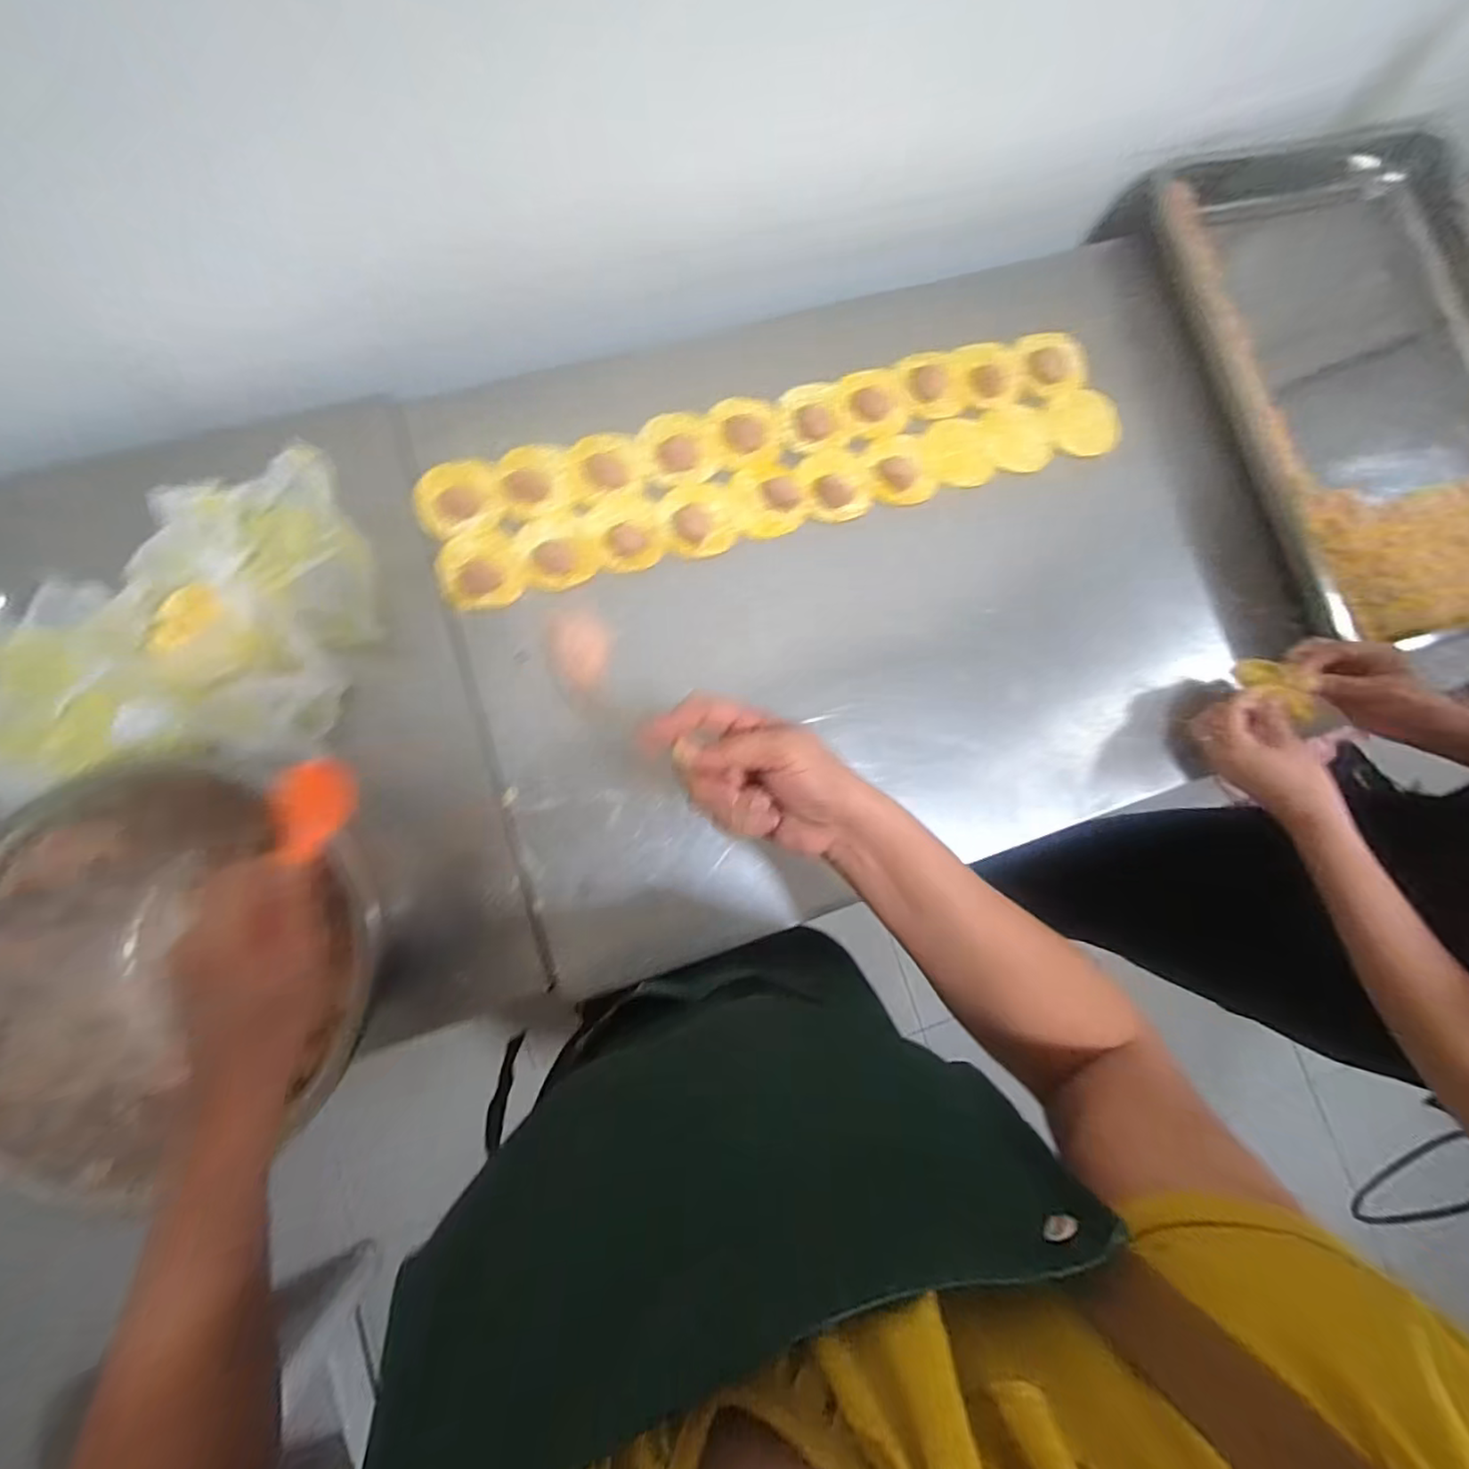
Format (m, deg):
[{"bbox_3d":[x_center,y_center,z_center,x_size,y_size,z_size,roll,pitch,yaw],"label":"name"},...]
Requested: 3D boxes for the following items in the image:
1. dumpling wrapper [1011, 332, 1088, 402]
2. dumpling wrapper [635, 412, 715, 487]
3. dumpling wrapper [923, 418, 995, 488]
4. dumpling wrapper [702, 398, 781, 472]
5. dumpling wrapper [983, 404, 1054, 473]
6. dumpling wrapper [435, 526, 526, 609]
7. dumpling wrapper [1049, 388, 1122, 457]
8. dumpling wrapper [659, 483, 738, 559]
[{"bbox_3d":[0.347,-0.408,0.679,0.084,0.006,0.081,12,81,-3],"label":"dumpling wrapper"},{"bbox_3d":[-0.061,-0.294,0.633,0.078,0.004,0.078,1,82,-4],"label":"dumpling wrapper"},{"bbox_3d":[0.238,-0.299,0.651,0.074,0.006,0.080,1,82,-4],"label":"dumpling wrapper"},{"bbox_3d":[0.006,-0.316,0.641,0.083,0.004,0.076,1,82,-4],"label":"dumpling wrapper"},{"bbox_3d":[0.307,-0.317,0.665,0.071,0.005,0.078,1,82,-4],"label":"dumpling wrapper"},{"bbox_3d":[-0.251,-0.162,0.606,0.078,0.004,0.082,1,82,-4],"label":"dumpling wrapper"},{"bbox_3d":[0.382,-0.338,0.676,0.085,0.007,0.074,-24,84,-9],"label":"dumpling wrapper"},{"bbox_3d":[-0.036,-0.218,0.624,0.076,0.006,0.074,-4,82,-5],"label":"dumpling wrapper"}]

